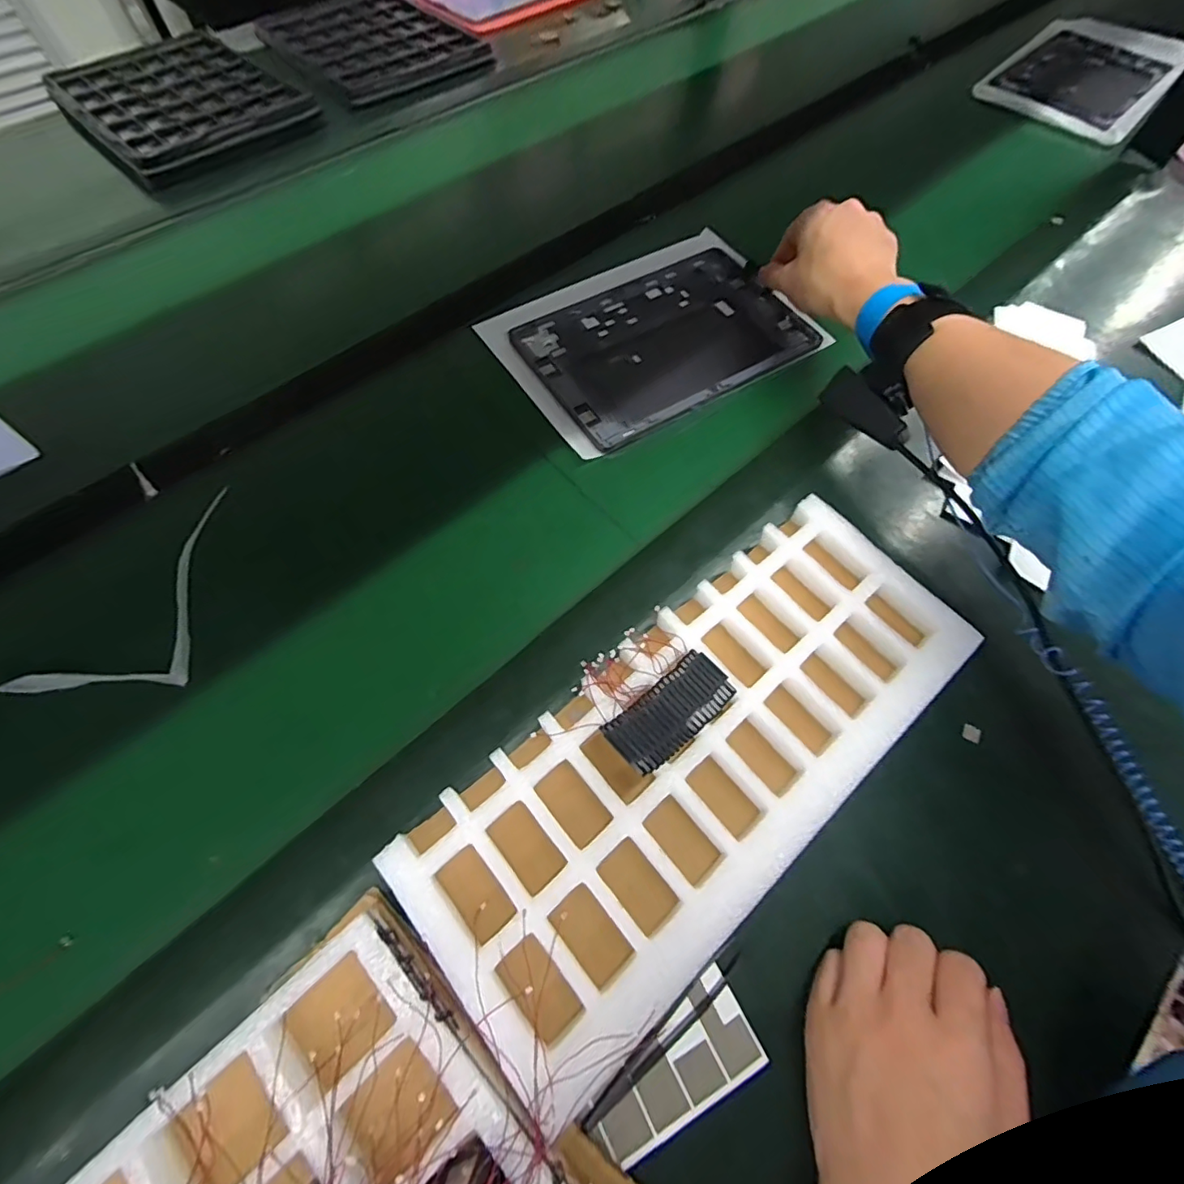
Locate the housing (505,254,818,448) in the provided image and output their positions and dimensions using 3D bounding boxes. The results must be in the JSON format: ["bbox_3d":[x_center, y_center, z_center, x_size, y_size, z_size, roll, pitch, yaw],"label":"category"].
[{"bbox_3d":[0.069,-0.243,0.511,0.255,0.009,0.171,-29,68,-14],"label":"housing"}]

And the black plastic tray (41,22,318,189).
[{"bbox_3d":[-0.537,-0.640,0.689,0.233,0.024,0.327,-41,71,-18],"label":"black plastic tray"}]

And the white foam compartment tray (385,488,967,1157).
[{"bbox_3d":[0.071,0.092,0.324,0.370,0.040,0.159,-37,70,-17],"label":"white foam compartment tray"}]

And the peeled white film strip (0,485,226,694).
[{"bbox_3d":[-0.367,0.004,0.376,0.188,0.019,0.151,-12,65,-6],"label":"peeled white film strip"}]

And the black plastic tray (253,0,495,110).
[{"bbox_3d":[-0.338,-0.826,0.794,0.243,0.023,0.392,-33,69,-15],"label":"black plastic tray"}]

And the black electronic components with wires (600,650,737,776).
[{"bbox_3d":[0.047,0.073,0.321,0.077,0.025,0.036,-37,70,-17],"label":"black electronic components with wires"}]

